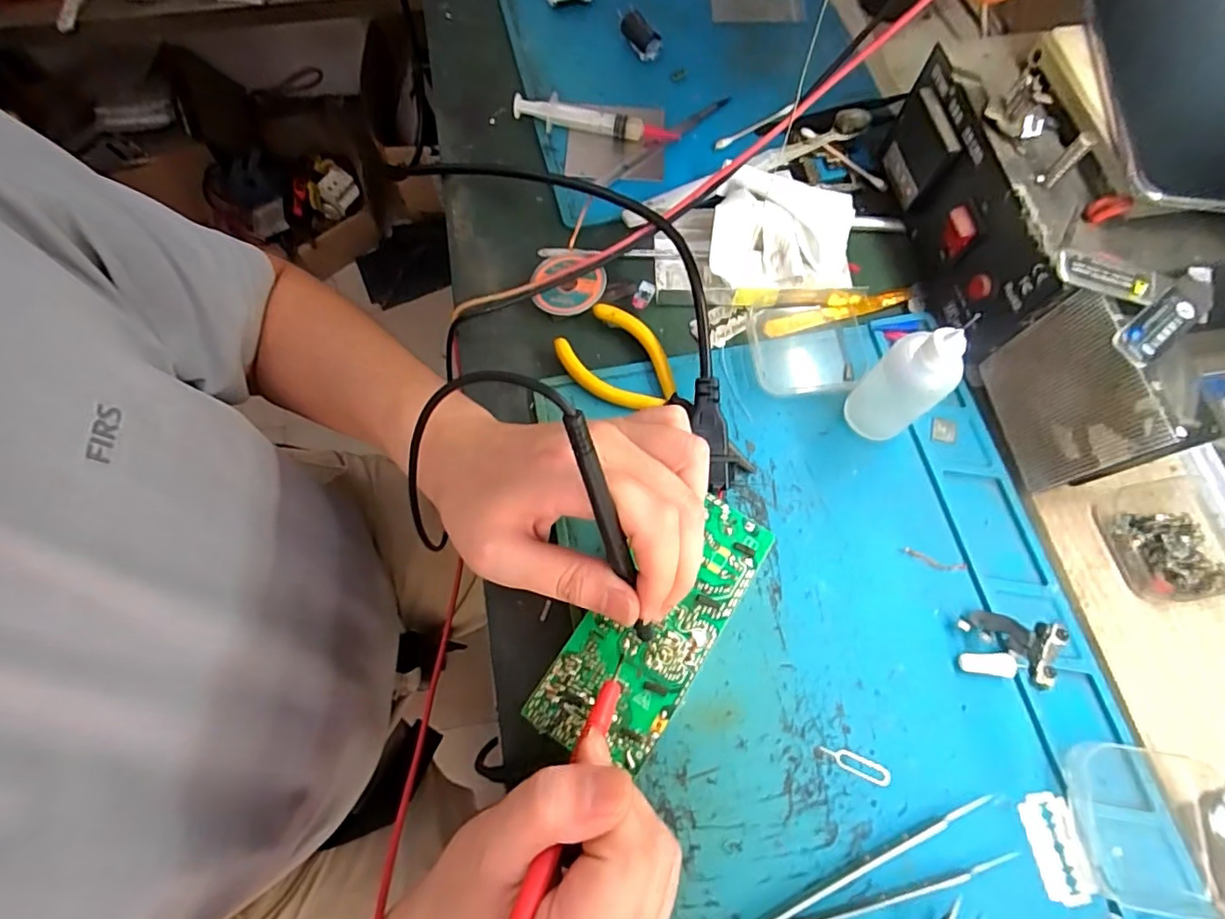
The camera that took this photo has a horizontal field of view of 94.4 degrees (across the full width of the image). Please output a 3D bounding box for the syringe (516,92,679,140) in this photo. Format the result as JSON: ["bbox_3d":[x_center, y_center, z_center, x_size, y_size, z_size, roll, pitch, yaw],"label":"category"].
[{"bbox_3d":[-0.013,-0.235,0.395,0.116,0.019,0.013,9,70,3],"label":"syringe"}]

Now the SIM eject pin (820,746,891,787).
[{"bbox_3d":[0.114,0.142,0.265,0.033,0.004,0.008,22,74,8],"label":"SIM eject pin"}]

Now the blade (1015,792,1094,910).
[{"bbox_3d":[0.198,0.174,0.254,0.022,0.004,0.042,-6,69,2],"label":"blade"}]

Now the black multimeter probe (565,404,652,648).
[{"bbox_3d":[0.000,0.029,0.212,0.008,0.108,0.008,-23,32,-9],"label":"black multimeter probe"}]

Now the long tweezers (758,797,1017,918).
[{"bbox_3d":[0.102,0.184,0.244,0.151,0.009,0.024,-15,70,-6],"label":"long tweezers"}]

